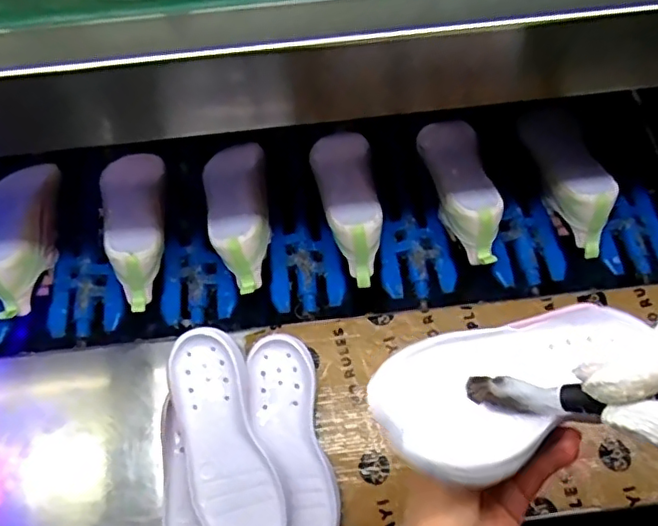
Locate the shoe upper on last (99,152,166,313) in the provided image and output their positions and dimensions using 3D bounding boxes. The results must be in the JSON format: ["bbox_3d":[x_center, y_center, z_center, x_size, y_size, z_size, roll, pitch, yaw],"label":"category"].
[{"bbox_3d":[-0.242,-0.050,0.730,0.073,0.071,0.208,-10,66,-2],"label":"shoe upper on last"}]

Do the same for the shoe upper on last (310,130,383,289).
[{"bbox_3d":[0.024,-0.078,0.746,0.078,0.083,0.207,-7,66,-1],"label":"shoe upper on last"}]

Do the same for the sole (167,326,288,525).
[{"bbox_3d":[-0.106,0.179,0.584,0.084,0.024,0.223,-19,75,-3],"label":"sole"}]

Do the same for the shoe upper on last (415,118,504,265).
[{"bbox_3d":[0.167,-0.089,0.737,0.076,0.080,0.190,-8,66,-1],"label":"shoe upper on last"}]

